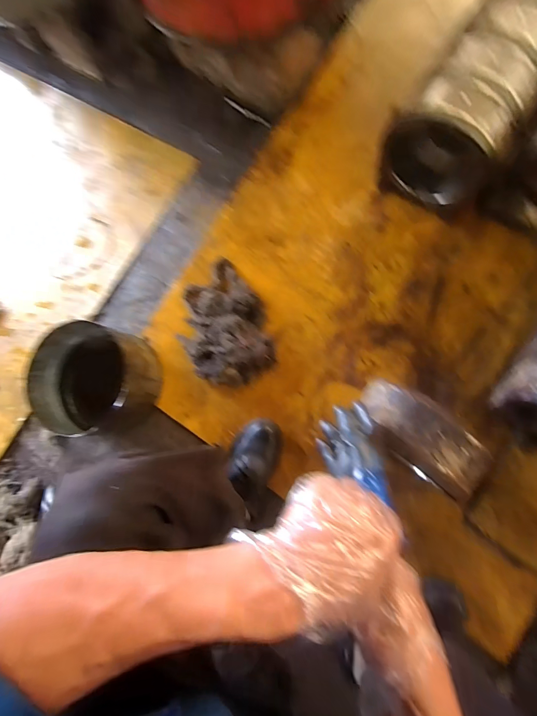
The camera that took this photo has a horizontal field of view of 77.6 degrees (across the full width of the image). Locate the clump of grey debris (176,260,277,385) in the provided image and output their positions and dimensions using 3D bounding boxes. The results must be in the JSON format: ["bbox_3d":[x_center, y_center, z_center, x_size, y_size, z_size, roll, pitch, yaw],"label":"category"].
[{"bbox_3d":[-0.110,-0.076,0.786,0.213,0.056,0.289,-31,81,3],"label":"clump of grey debris"}]

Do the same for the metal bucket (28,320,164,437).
[{"bbox_3d":[-0.381,0.056,0.752,0.240,0.150,0.222,-2,79,9],"label":"metal bucket"}]

